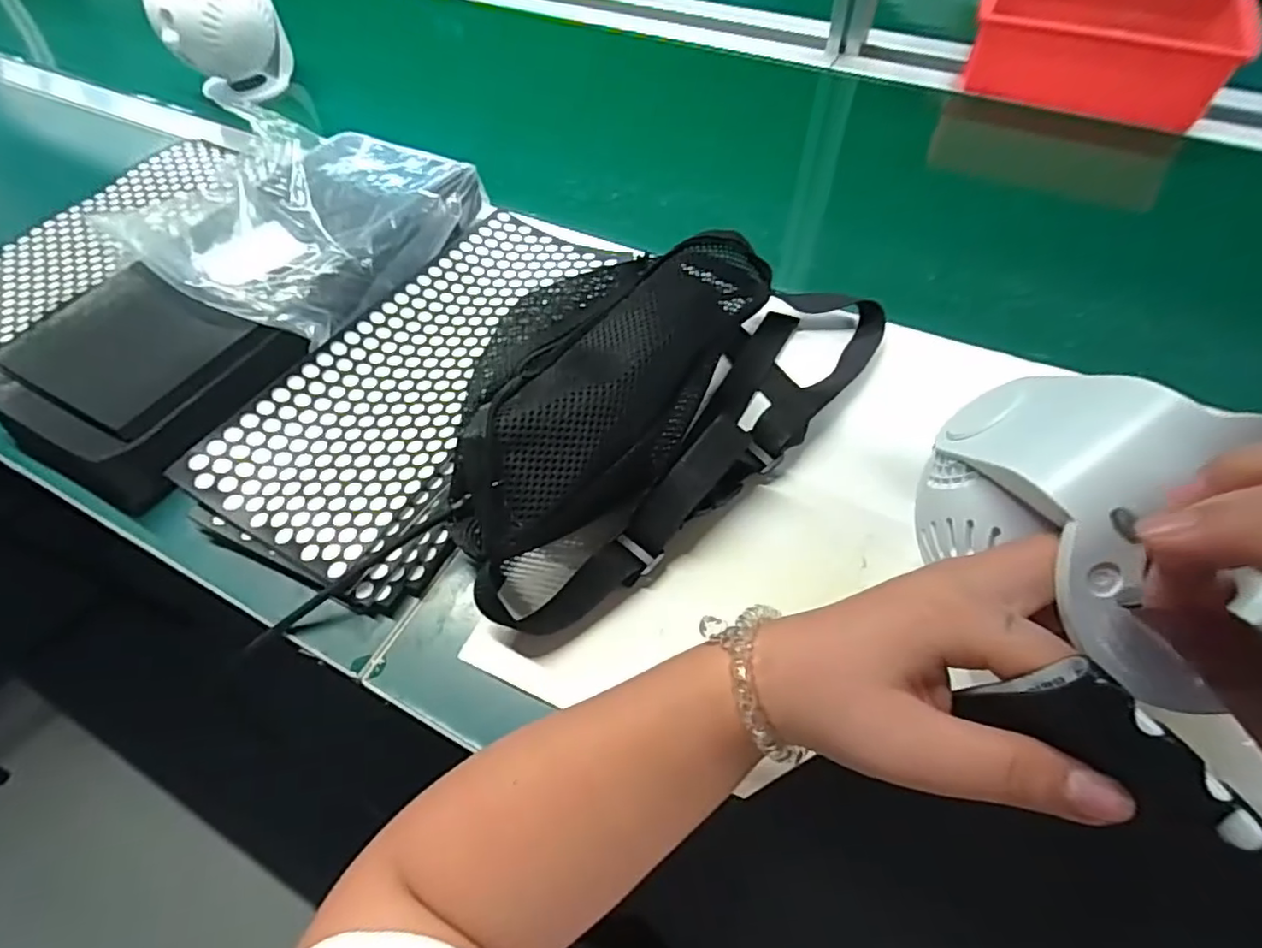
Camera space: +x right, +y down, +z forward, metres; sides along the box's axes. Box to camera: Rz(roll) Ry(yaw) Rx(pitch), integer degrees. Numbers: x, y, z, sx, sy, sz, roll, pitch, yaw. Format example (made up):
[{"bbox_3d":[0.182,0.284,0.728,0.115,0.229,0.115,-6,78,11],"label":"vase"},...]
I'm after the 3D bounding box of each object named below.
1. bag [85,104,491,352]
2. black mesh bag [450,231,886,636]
[{"bbox_3d":[-0.250,-0.212,0.488,0.198,0.081,0.237,25,59,18],"label":"bag"},{"bbox_3d":[0.026,-0.062,0.393,0.342,0.087,0.153,-37,62,-22],"label":"black mesh bag"}]

